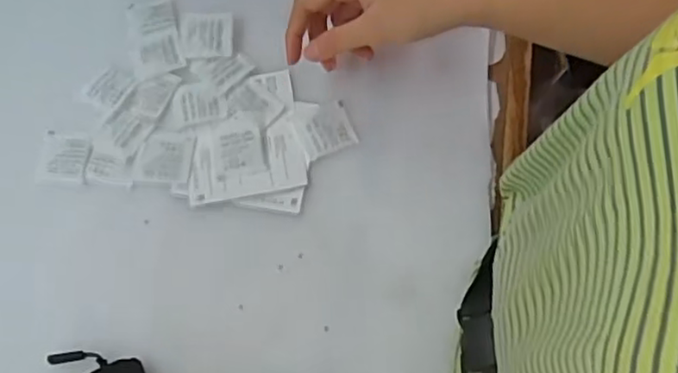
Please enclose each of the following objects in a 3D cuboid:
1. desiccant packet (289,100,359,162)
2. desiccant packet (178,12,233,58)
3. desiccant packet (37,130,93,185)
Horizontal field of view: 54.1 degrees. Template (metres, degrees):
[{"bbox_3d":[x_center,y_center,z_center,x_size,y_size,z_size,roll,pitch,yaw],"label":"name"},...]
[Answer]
[{"bbox_3d":[-0.012,-0.045,0.513,0.041,0.004,0.041,-21,72,-7],"label":"desiccant packet"},{"bbox_3d":[-0.109,-0.125,0.546,0.044,0.011,0.039,-3,71,-1],"label":"desiccant packet"},{"bbox_3d":[-0.212,-0.022,0.511,0.038,0.004,0.043,5,71,1],"label":"desiccant packet"}]

